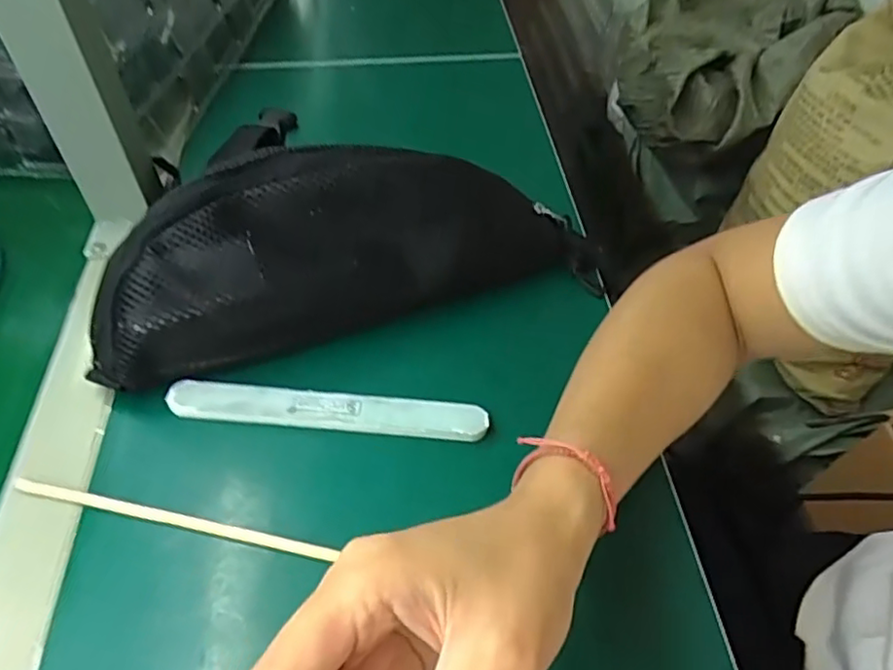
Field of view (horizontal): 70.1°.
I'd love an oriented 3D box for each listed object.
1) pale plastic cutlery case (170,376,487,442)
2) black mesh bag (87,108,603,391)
[{"bbox_3d":[-0.065,0.041,0.350,0.172,0.008,0.020,5,50,3],"label":"pale plastic cutlery case"},{"bbox_3d":[-0.051,-0.055,0.372,0.302,0.087,0.083,-13,52,-11],"label":"black mesh bag"}]

